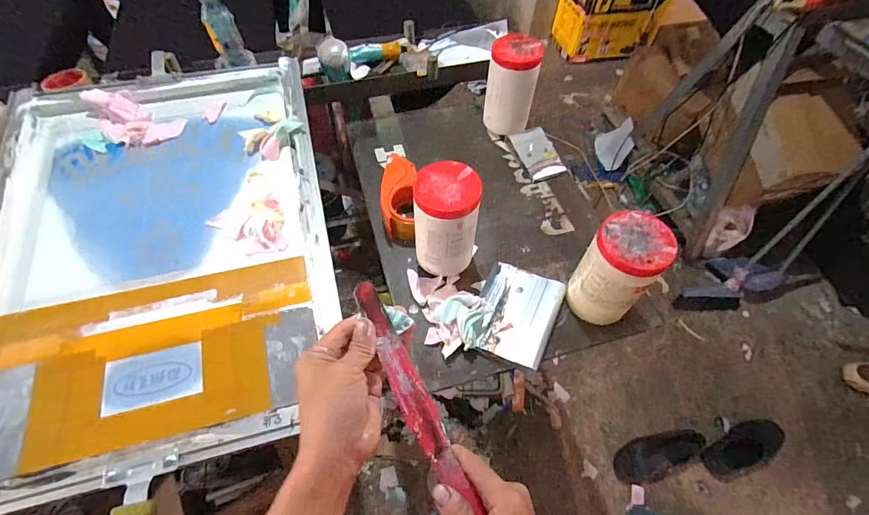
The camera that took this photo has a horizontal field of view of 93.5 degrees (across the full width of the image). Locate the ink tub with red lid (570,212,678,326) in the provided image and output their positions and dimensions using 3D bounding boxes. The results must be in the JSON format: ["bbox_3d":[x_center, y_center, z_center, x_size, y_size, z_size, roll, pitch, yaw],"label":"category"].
[{"bbox_3d":[0.258,0.020,0.593,0.095,0.165,0.090,27,60,15],"label":"ink tub with red lid"}]

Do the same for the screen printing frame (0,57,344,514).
[{"bbox_3d":[-0.453,-0.037,0.672,0.533,0.052,0.730,-12,58,-9],"label":"screen printing frame"}]

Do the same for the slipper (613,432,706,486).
[{"bbox_3d":[0.722,0.630,1.313,0.303,0.041,0.121,-16,59,-12],"label":"slipper"}]

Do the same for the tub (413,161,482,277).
[{"bbox_3d":[0.018,-0.055,0.629,0.100,0.160,0.100,3,59,-1],"label":"tub"}]

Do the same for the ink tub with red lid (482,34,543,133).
[{"bbox_3d":[0.152,-0.340,0.821,0.096,0.173,0.083,6,57,2],"label":"ink tub with red lid"}]

